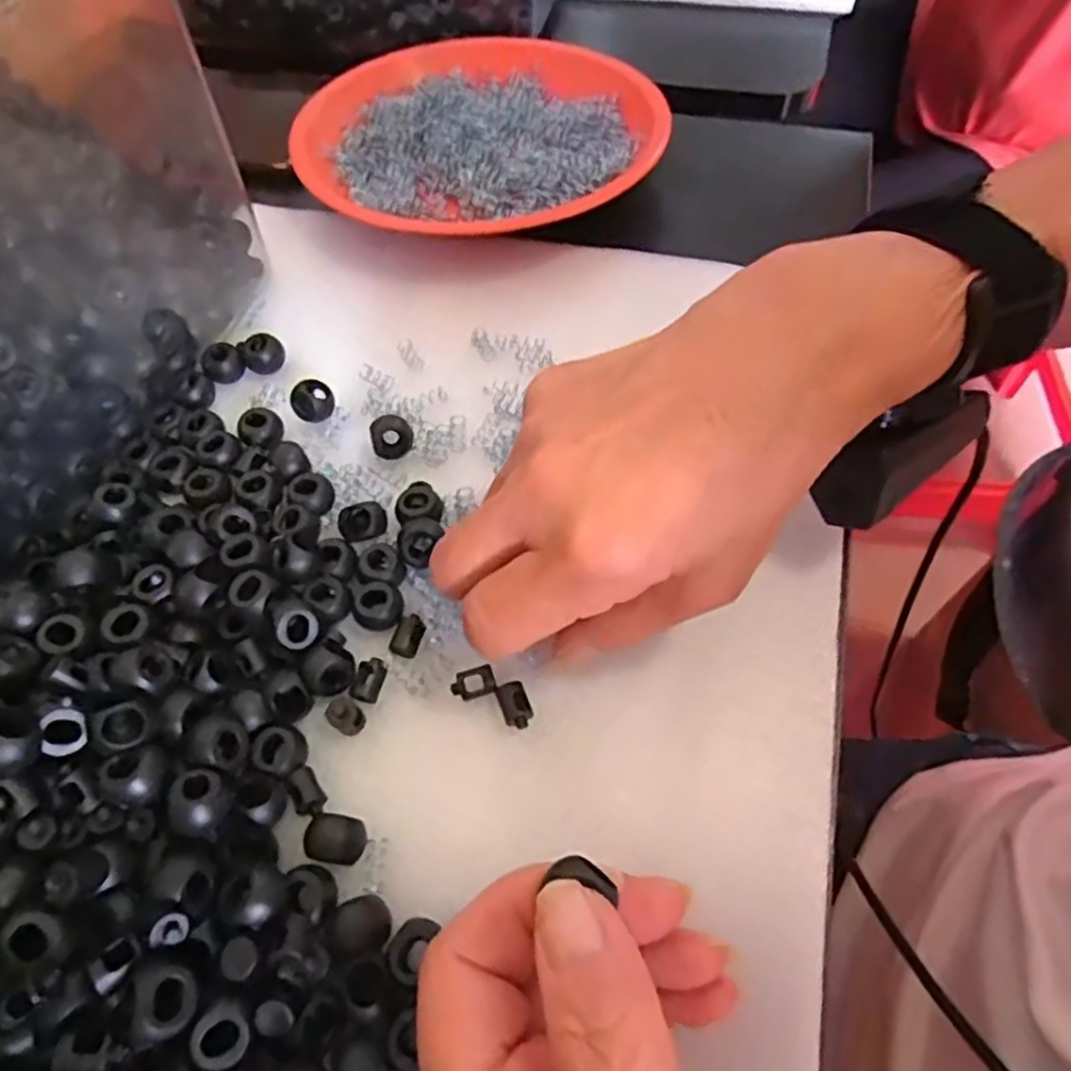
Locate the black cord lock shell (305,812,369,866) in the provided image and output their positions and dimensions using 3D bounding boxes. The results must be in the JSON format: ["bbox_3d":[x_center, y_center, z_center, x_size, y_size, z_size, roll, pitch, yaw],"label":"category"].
[{"bbox_3d":[-0.059,0.091,0.217,0.017,0.011,0.014,7,60,7],"label":"black cord lock shell"}]

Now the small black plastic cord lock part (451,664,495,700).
[{"bbox_3d":[-0.021,0.049,0.242,0.015,0.004,0.009,-14,60,-6],"label":"small black plastic cord lock part"}]

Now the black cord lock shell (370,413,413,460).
[{"bbox_3d":[-0.057,-0.039,0.290,0.016,0.013,0.012,-17,60,-8],"label":"black cord lock shell"}]

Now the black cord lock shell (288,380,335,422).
[{"bbox_3d":[-0.093,-0.056,0.302,0.017,0.012,0.014,-28,62,-14],"label":"black cord lock shell"}]

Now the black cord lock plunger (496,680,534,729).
[{"bbox_3d":[-0.007,0.056,0.237,0.009,0.005,0.015,-18,60,-8],"label":"black cord lock plunger"}]

